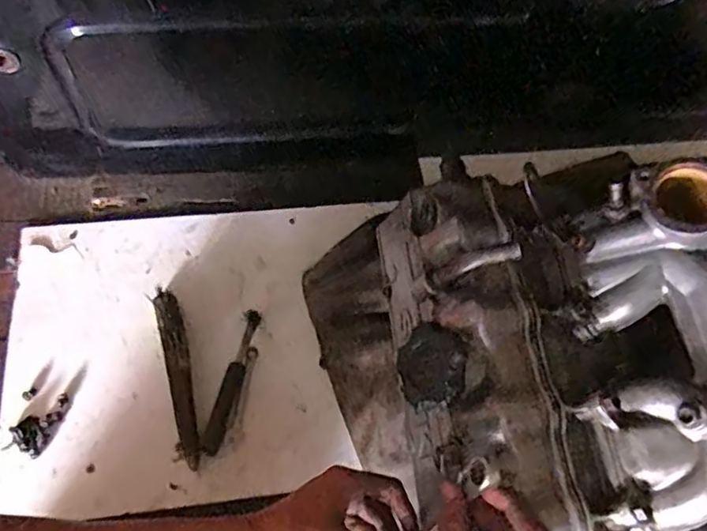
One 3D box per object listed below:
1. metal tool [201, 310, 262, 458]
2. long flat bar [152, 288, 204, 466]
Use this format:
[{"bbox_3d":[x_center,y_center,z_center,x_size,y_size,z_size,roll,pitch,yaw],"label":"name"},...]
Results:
[{"bbox_3d":[-0.140,0.132,0.723,0.021,0.014,0.172,15,60,2],"label":"metal tool"},{"bbox_3d":[-0.199,0.128,0.712,0.027,0.010,0.199,-13,75,-9],"label":"long flat bar"}]

